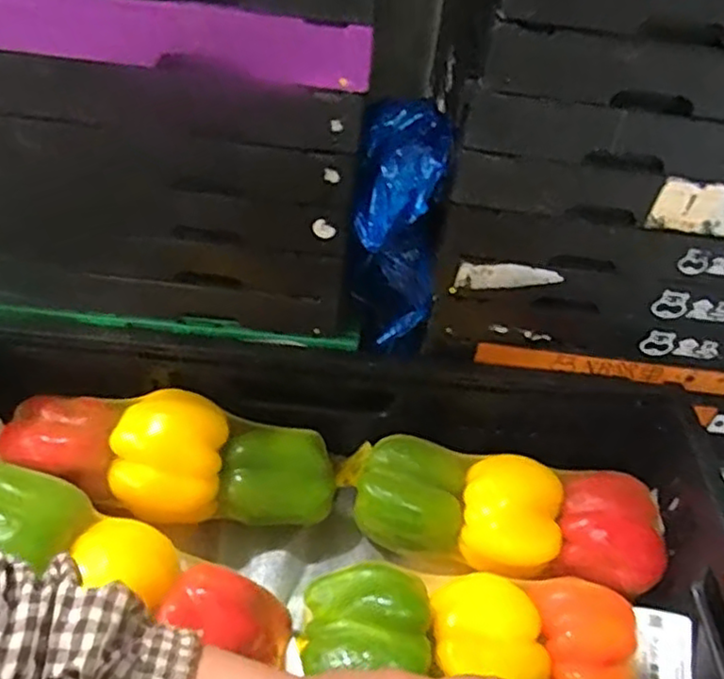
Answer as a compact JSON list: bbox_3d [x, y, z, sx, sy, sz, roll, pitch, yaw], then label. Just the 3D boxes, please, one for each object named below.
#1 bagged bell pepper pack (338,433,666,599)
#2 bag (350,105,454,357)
[{"bbox_3d":[0.106,0.136,0.529,0.251,0.066,0.084,11,42,6],"label":"bagged bell pepper pack"},{"bbox_3d":[0.026,-0.076,0.497,0.067,0.204,0.064,6,42,-1],"label":"bag"}]

